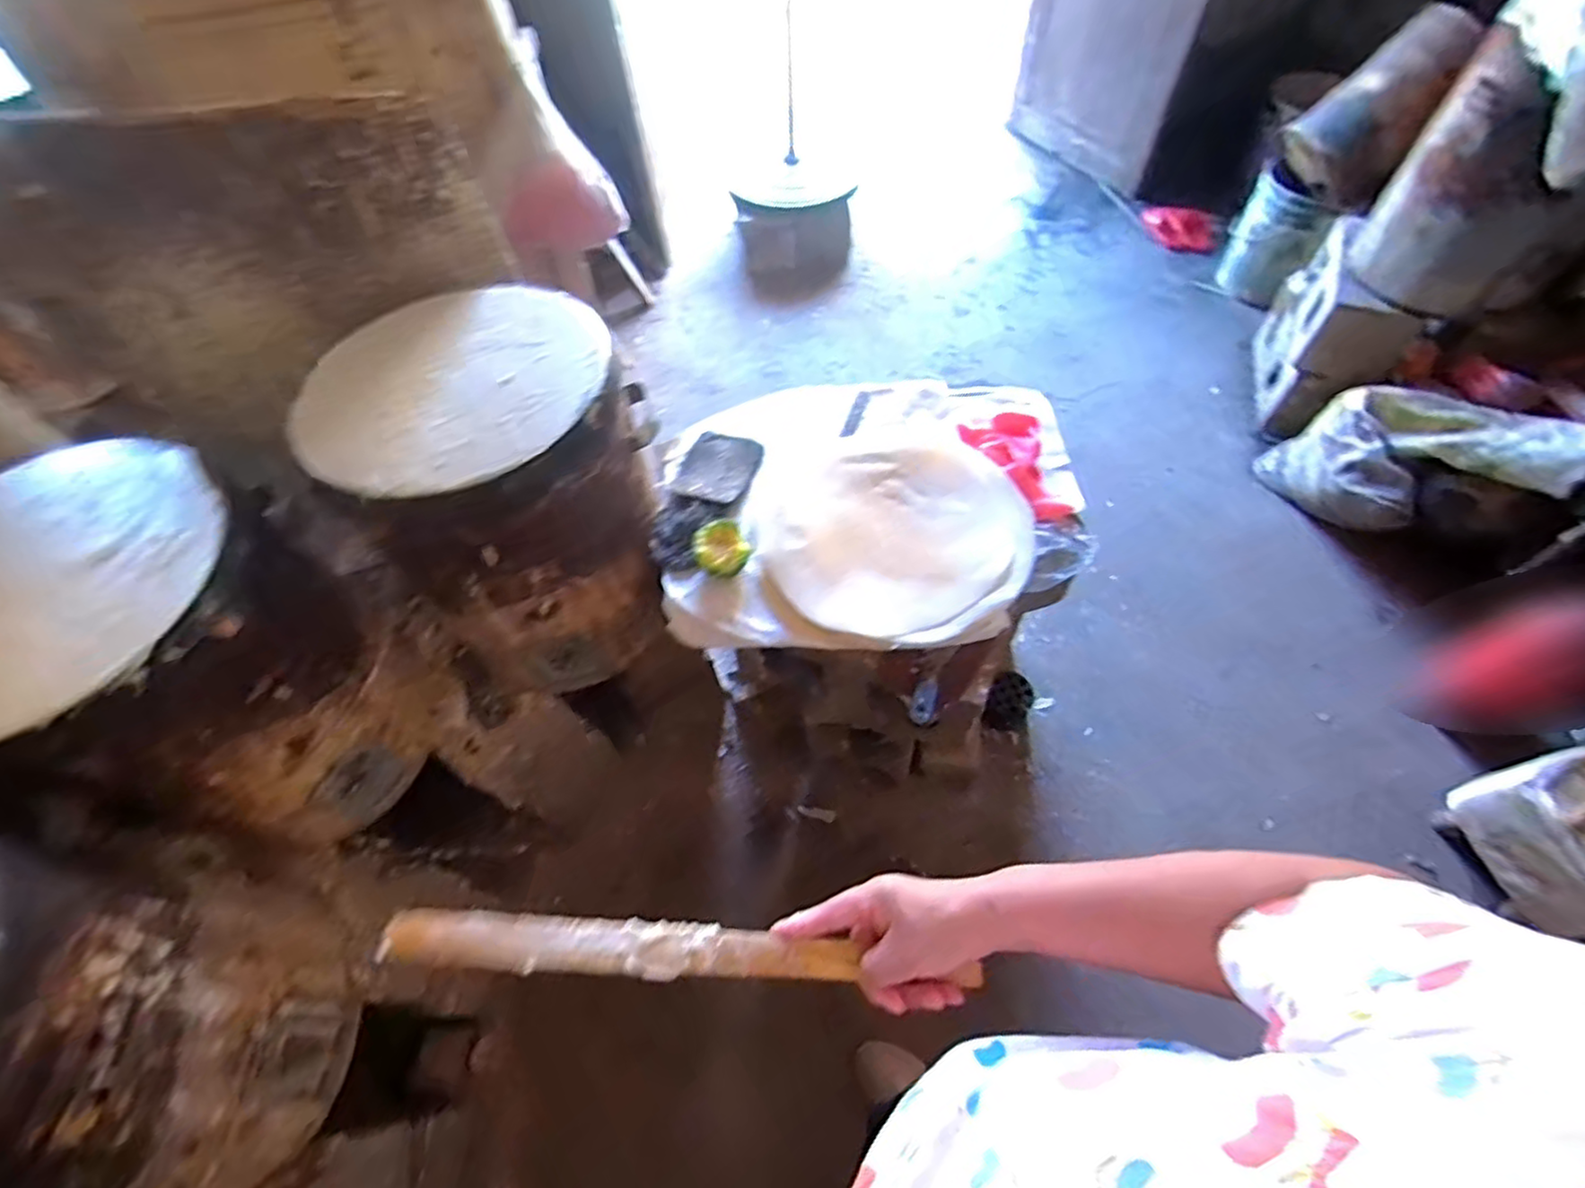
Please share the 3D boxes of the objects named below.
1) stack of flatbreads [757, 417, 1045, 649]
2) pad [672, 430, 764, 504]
[{"bbox_3d":[0.148,-0.106,1.011,0.370,0.065,0.395,-14,59,-5],"label":"stack of flatbreads"},{"bbox_3d":[-0.120,-0.199,1.095,0.113,0.025,0.151,15,52,9],"label":"pad"}]

